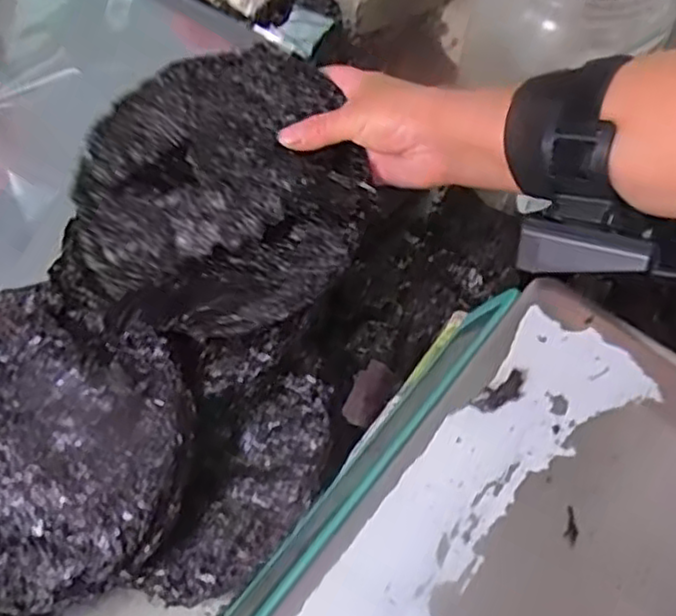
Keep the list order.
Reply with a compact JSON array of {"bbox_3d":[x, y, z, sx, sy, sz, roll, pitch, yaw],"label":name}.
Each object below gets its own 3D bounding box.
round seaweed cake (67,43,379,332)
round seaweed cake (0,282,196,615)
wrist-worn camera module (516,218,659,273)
[{"bbox_3d":[-0.080,-0.076,0.470,0.190,0.044,0.173,0,80,1],"label":"round seaweed cake"},{"bbox_3d":[-0.189,0.076,0.443,0.204,0.027,0.170,34,68,15],"label":"round seaweed cake"},{"bbox_3d":[0.131,-0.031,0.372,0.068,0.013,0.026,10,99,31],"label":"wrist-worn camera module"}]

